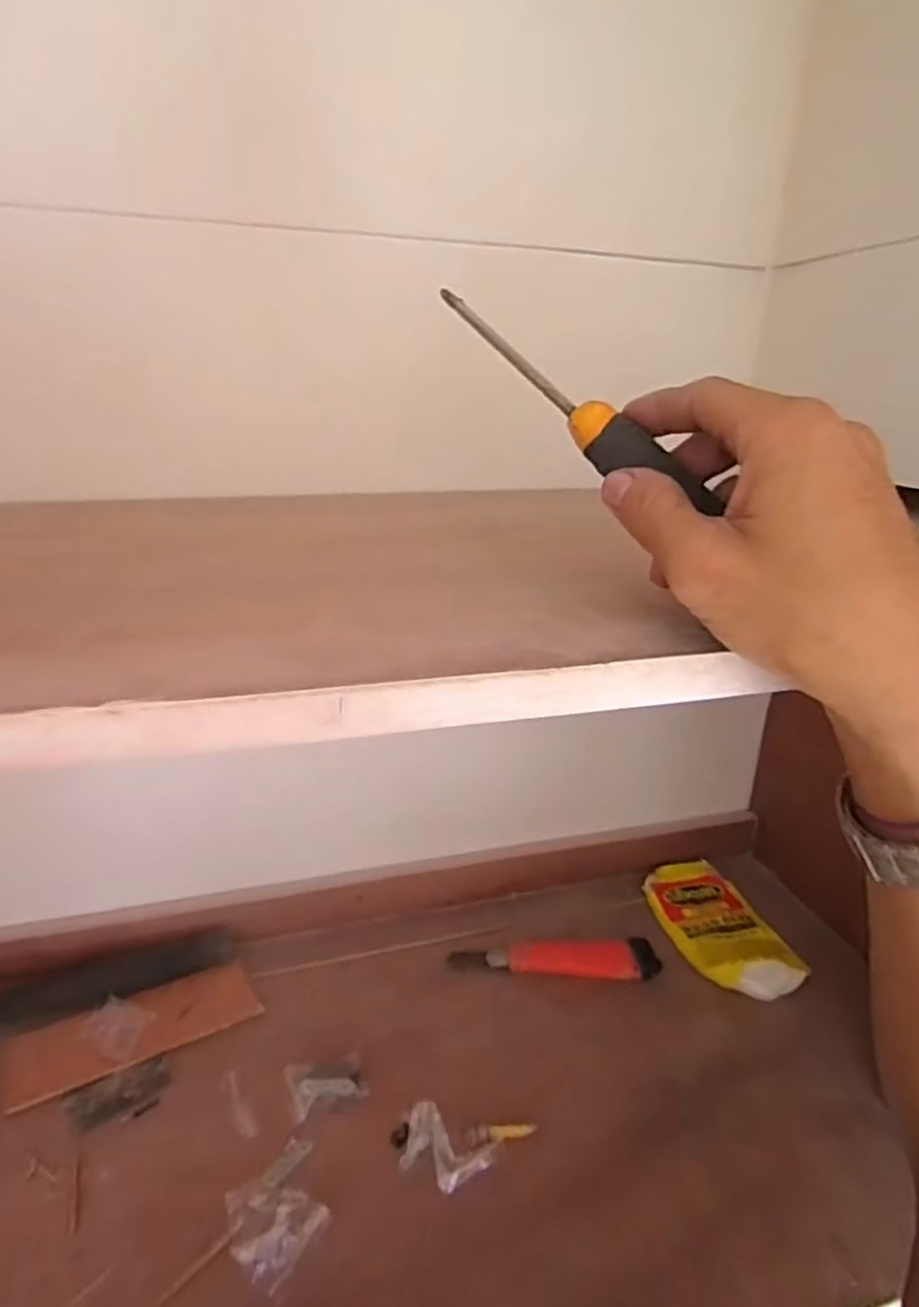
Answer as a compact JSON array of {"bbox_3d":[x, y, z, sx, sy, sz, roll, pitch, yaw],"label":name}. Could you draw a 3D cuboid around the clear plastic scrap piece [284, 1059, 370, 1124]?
[{"bbox_3d":[-0.094,0.307,0.513,0.052,0.005,0.044,-5,22,-14],"label":"clear plastic scrap piece"}]

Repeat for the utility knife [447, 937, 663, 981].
[{"bbox_3d":[0.082,0.264,0.629,0.176,0.011,0.037,2,21,4],"label":"utility knife"}]

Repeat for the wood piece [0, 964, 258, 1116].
[{"bbox_3d":[-0.247,0.287,0.555,0.172,0.011,0.058,-11,24,-28],"label":"wood piece"}]

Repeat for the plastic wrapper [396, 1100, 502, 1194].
[{"bbox_3d":[-0.008,0.322,0.469,0.058,0.022,0.035,7,22,17],"label":"plastic wrapper"}]

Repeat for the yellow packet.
[{"bbox_3d":[0.241,0.254,0.681,0.094,0.025,0.174,-3,15,-2],"label":"yellow packet"}]

